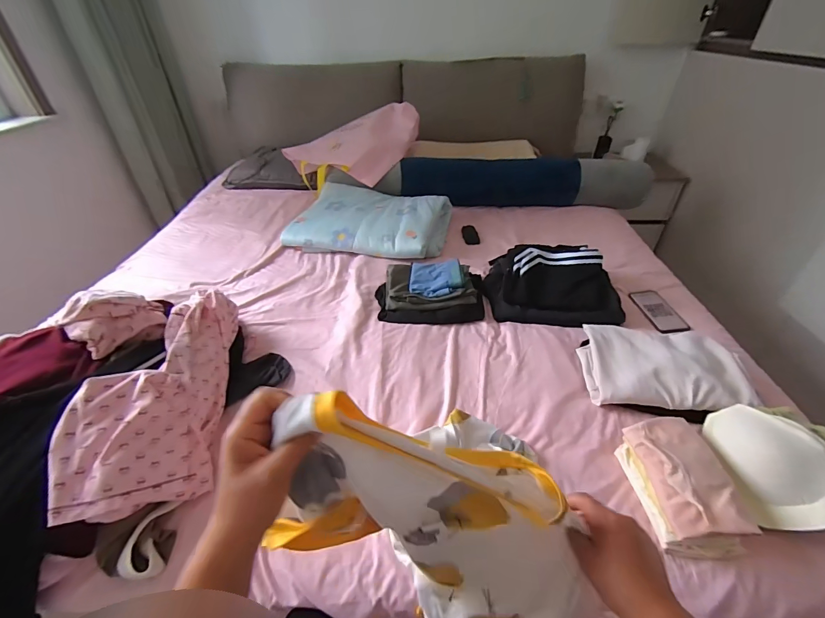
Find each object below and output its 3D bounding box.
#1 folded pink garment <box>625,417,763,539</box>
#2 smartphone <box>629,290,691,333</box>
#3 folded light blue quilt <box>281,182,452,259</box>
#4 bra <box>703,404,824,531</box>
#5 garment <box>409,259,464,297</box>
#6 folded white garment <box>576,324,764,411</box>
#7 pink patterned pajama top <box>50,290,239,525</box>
[{"bbox_3d":[0.433,0.257,0.598,0.099,0.043,0.190,1,39,2],"label":"folded pink garment"},{"bbox_3d":[0.650,0.004,0.984,0.082,0.010,0.183,-2,39,-2],"label":"smartphone"},{"bbox_3d":[-0.145,-0.309,1.301,0.524,0.102,0.332,9,40,11],"label":"folded light blue quilt"},{"bbox_3d":[0.570,0.242,0.590,0.113,0.083,0.184,-1,39,0],"label":"bra"},{"bbox_3d":[0.065,-0.088,1.017,0.143,0.038,0.139,1,39,2],"label":"garment"},{"bbox_3d":[0.520,0.119,0.794,0.289,0.074,0.220,7,40,9],"label":"folded white garment"},{"bbox_3d":[-0.470,0.108,0.678,0.227,0.150,0.456,-13,41,-15],"label":"pink patterned pajama top"}]

